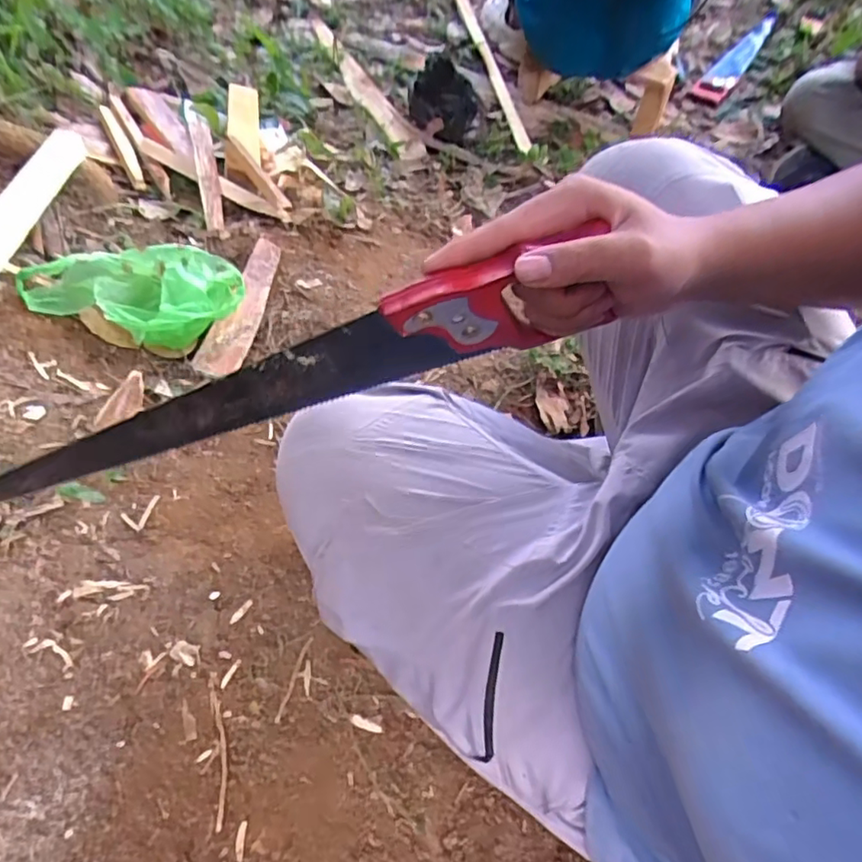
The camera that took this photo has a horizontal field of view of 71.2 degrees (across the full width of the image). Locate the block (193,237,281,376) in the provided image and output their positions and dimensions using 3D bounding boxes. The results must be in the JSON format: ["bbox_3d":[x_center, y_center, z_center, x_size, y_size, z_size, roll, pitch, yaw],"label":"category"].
[{"bbox_3d":[-0.266,-0.192,0.872,0.053,0.021,0.294,16,50,-8],"label":"block"}]

